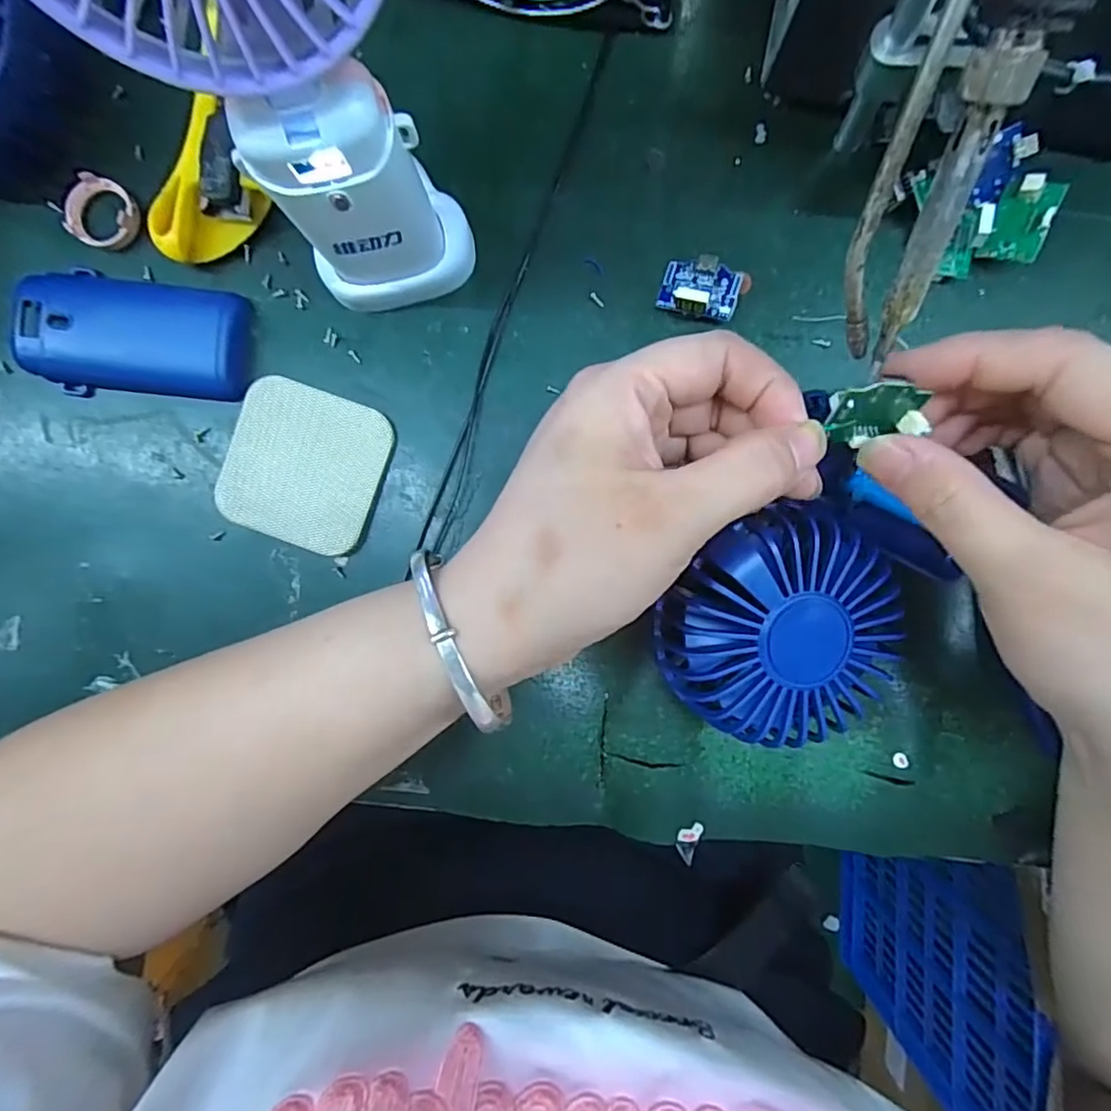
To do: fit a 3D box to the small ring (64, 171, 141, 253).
[{"bbox_3d":[-0.190,-0.143,0.250,0.029,0.007,0.028,0,92,2],"label":"small ring"}]

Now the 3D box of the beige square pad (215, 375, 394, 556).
[{"bbox_3d":[-0.107,-0.038,0.252,0.064,0.006,0.064,19,93,2],"label":"beige square pad"}]

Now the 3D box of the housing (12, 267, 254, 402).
[{"bbox_3d":[-0.175,-0.092,0.247,0.090,0.014,0.049,4,92,2],"label":"housing"}]

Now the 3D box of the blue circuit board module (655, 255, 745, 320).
[{"bbox_3d":[0.059,-0.109,0.242,0.030,0.009,0.023,17,93,2],"label":"blue circuit board module"}]

